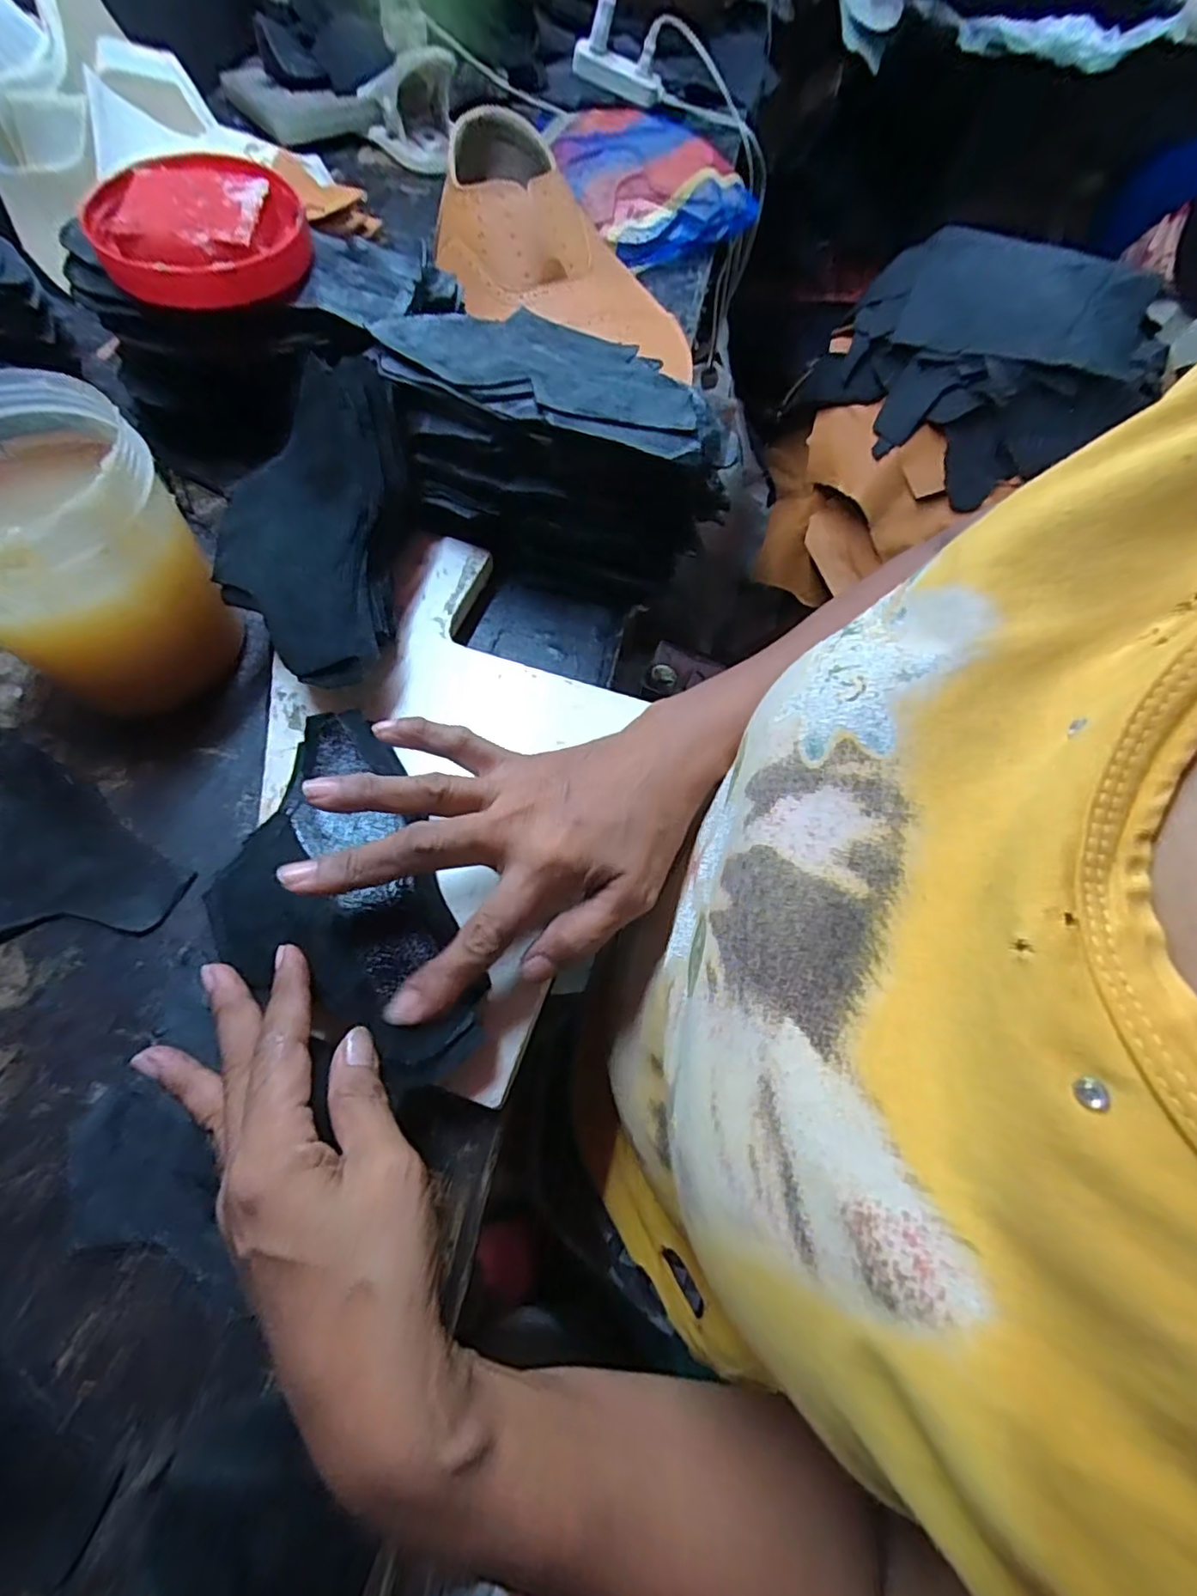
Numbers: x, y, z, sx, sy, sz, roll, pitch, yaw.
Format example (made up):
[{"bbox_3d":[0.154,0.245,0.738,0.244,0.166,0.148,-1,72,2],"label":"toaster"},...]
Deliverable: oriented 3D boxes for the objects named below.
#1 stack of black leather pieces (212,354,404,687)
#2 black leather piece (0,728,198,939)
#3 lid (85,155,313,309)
[{"bbox_3d":[-0.160,-0.145,0.335,0.093,0.031,0.171,-1,85,4],"label":"stack of black leather pieces"},{"bbox_3d":[-0.292,0.031,0.320,0.148,0.004,0.081,34,68,12],"label":"black leather piece"},{"bbox_3d":[-0.236,-0.337,0.362,0.114,0.021,0.106,2,73,-8],"label":"lid"}]

